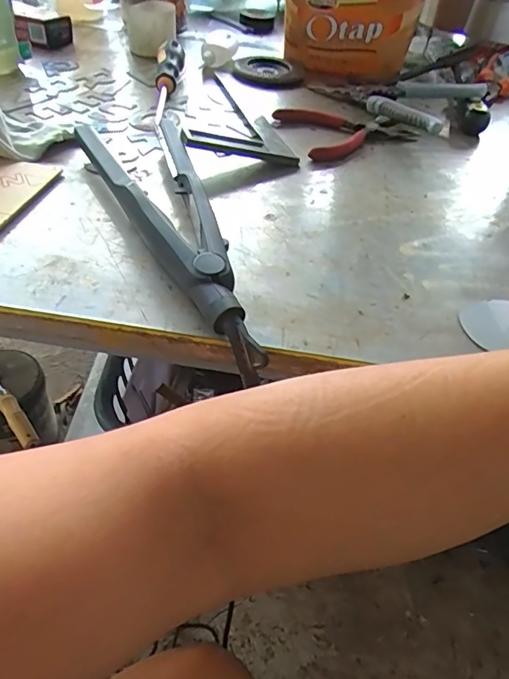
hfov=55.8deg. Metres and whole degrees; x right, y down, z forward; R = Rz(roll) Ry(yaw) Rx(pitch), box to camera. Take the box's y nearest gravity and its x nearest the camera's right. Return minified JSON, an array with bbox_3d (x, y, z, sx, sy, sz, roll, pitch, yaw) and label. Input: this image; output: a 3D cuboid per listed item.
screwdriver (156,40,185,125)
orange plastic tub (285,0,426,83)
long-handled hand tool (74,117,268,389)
[{"bbox_3d":[-0.100,-0.302,0.551,0.029,0.037,0.155,1,47,-4],"label":"screwdriver"},{"bbox_3d":[0.142,-0.464,0.659,0.186,0.125,0.189,16,48,10],"label":"orange plastic tub"},{"bbox_3d":[-0.063,-0.079,0.343,0.074,0.032,0.283,-13,50,-16],"label":"long-handled hand tool"}]

